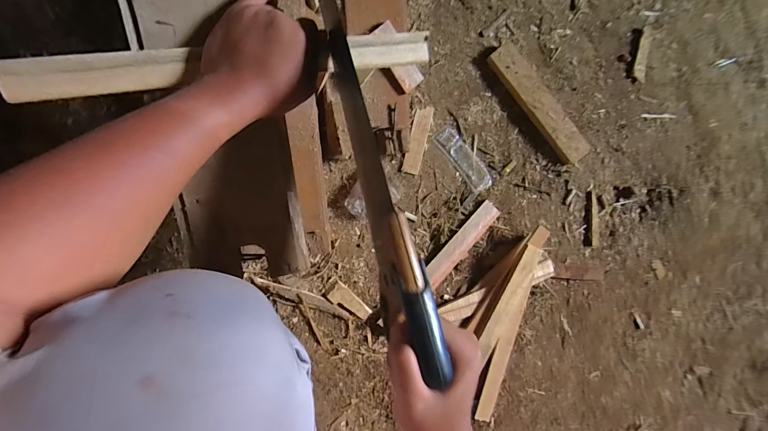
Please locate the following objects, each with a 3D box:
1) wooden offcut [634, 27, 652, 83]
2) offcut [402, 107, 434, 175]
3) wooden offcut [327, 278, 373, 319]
[{"bbox_3d":[0.527,-0.331,0.666,0.025,0.009,0.116,12,91,-12],"label":"wooden offcut"},{"bbox_3d":[0.063,-0.138,0.599,0.033,0.004,0.124,14,90,-12],"label":"offcut"},{"bbox_3d":[-0.059,0.153,0.577,0.080,0.009,0.033,39,85,-11],"label":"wooden offcut"}]

